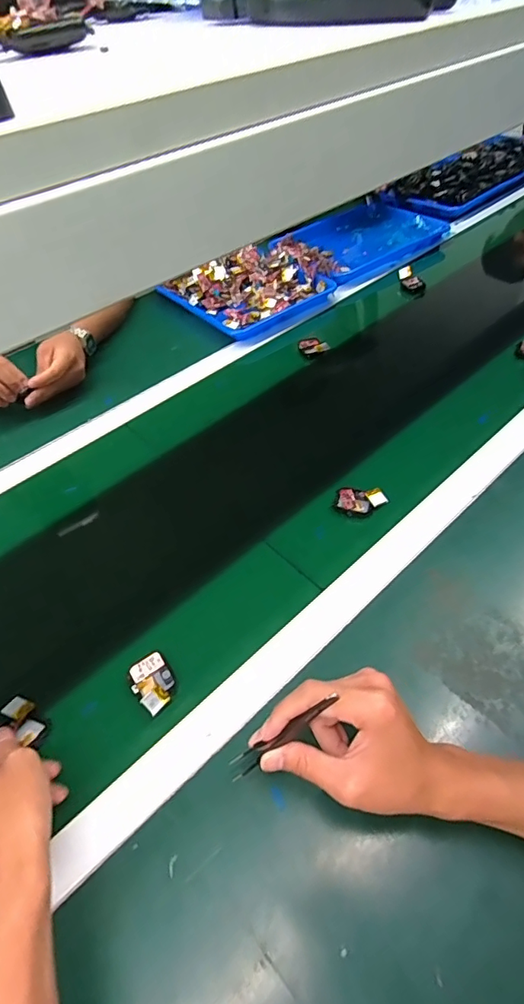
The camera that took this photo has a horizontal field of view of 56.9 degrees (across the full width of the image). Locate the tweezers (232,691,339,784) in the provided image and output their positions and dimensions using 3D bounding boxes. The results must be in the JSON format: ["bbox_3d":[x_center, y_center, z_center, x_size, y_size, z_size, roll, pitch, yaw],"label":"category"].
[{"bbox_3d":[0.012,0.171,0.348,0.106,0.013,0.013,-45,49,22],"label":"tweezers"}]

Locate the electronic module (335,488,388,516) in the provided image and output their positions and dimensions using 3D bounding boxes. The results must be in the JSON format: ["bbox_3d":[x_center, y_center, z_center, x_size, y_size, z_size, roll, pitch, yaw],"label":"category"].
[{"bbox_3d":[0.119,-0.002,0.581,0.058,0.014,0.036,0,50,5],"label":"electronic module"}]

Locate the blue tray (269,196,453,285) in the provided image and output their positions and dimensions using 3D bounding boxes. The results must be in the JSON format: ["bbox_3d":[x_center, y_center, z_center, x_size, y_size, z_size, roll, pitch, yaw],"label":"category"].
[{"bbox_3d":[0.201,-0.565,1.044,0.342,0.046,0.255,-29,53,-19],"label":"blue tray"}]

